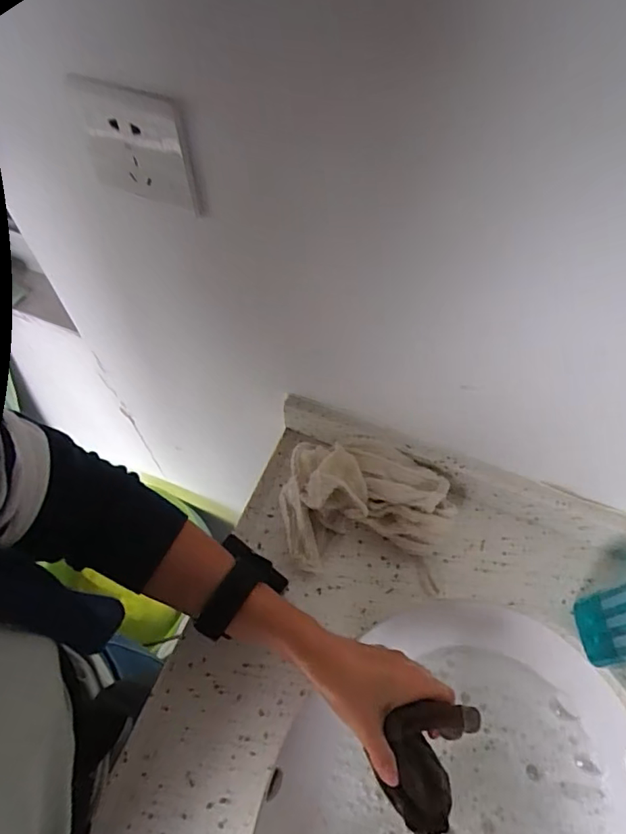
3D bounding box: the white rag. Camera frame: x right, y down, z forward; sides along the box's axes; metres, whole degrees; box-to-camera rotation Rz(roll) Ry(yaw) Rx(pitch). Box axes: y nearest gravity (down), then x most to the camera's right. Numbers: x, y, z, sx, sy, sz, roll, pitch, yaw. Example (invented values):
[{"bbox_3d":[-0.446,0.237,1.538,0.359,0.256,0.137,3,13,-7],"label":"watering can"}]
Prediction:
[{"bbox_3d":[0.048,0.083,0.489,0.159,0.068,0.129,8,60,6],"label":"white rag"}]

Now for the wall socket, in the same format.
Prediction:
[{"bbox_3d":[-0.121,-0.179,0.349,0.078,0.083,0.008,15,61,9],"label":"wall socket"}]

